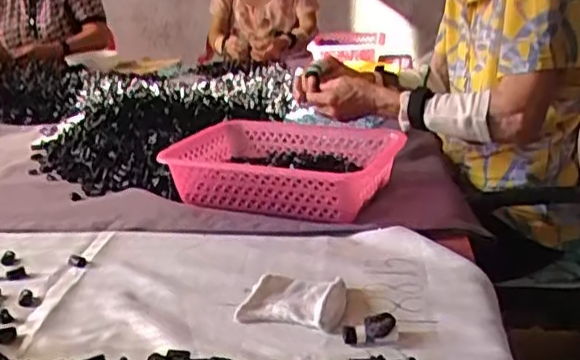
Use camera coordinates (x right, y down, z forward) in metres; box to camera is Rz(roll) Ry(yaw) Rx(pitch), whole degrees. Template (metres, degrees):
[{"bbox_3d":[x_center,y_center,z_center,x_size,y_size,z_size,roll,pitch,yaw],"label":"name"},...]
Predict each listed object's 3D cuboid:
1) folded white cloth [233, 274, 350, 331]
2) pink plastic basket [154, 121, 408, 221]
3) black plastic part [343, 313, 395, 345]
[{"bbox_3d":[0.006,0.112,0.616,0.097,0.018,0.071,4,22,16],"label":"folded white cloth"},{"bbox_3d":[-0.008,-0.014,0.867,0.302,0.082,0.156,8,23,25],"label":"pink plastic basket"},{"bbox_3d":[0.070,0.132,0.559,0.047,0.015,0.018,-21,21,2],"label":"black plastic part"}]

